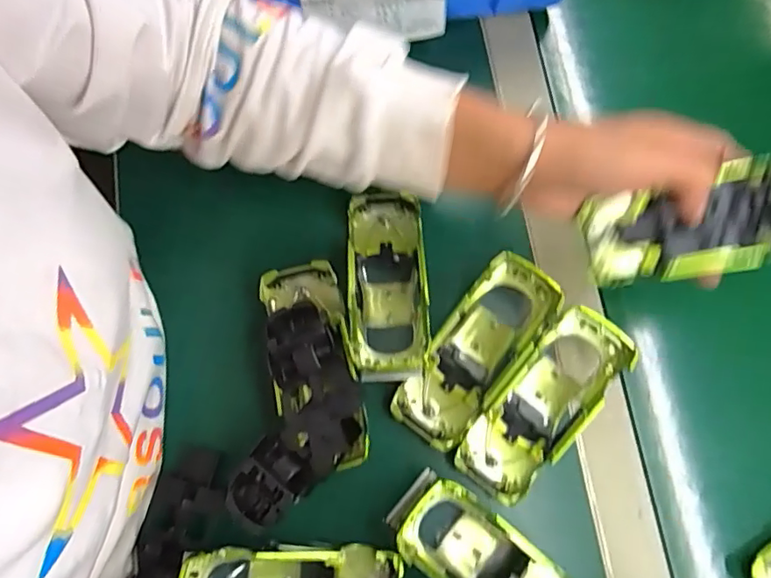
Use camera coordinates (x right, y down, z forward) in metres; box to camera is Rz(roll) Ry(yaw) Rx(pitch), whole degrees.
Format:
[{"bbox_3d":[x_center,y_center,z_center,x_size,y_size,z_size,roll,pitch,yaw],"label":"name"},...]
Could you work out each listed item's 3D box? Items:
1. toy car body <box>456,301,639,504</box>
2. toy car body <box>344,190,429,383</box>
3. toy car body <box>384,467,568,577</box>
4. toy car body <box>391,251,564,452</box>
[{"bbox_3d":[0.101,0.074,0.358,0.056,0.039,0.131,38,93,7],"label":"toy car body"},{"bbox_3d":[0.000,-0.003,0.376,0.053,0.029,0.132,-1,64,-1],"label":"toy car body"},{"bbox_3d":[0.064,0.172,0.333,0.136,0.034,0.058,39,80,7],"label":"toy car body"},{"bbox_3d":[0.061,0.042,0.365,0.052,0.037,0.132,37,93,7],"label":"toy car body"}]

